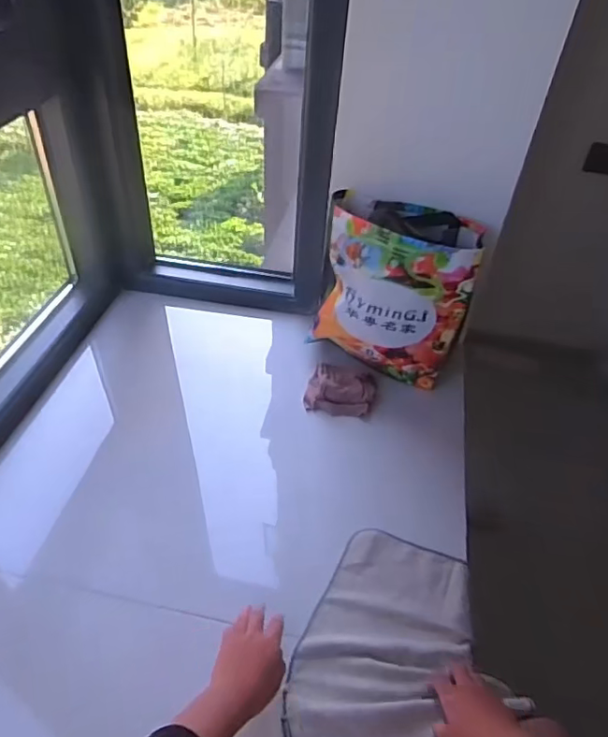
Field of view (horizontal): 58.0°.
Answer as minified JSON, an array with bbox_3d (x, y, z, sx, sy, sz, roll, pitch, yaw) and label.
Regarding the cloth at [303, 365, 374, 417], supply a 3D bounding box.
[{"bbox_3d":[0.074,0.037,1.084,0.134,0.047,0.112,11,44,7],"label":"cloth"}]

